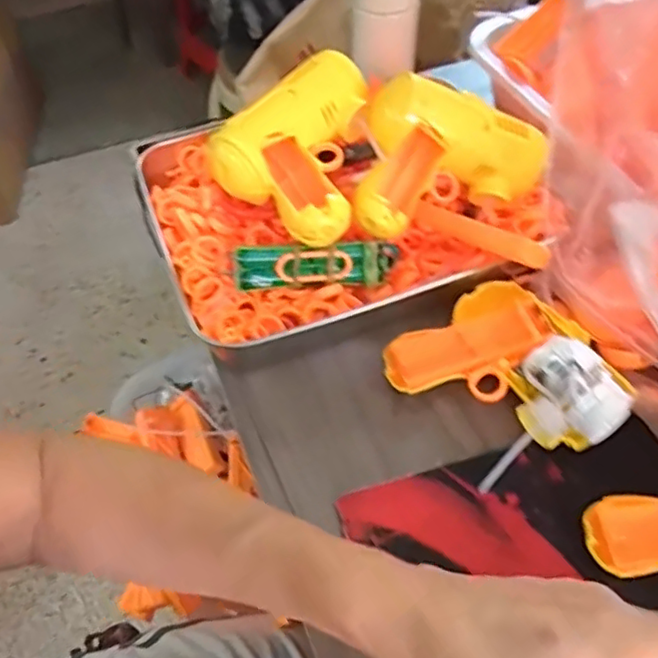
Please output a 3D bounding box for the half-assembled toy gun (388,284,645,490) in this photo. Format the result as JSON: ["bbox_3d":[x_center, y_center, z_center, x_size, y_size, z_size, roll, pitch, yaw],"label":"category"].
[{"bbox_3d":[0.123,0.033,0.422,0.121,0.045,0.135,-30,57,-18],"label":"half-assembled toy gun"}]

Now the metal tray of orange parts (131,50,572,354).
[{"bbox_3d":[0.007,-0.116,0.467,0.290,0.104,0.229,-14,54,-8],"label":"metal tray of orange parts"}]

